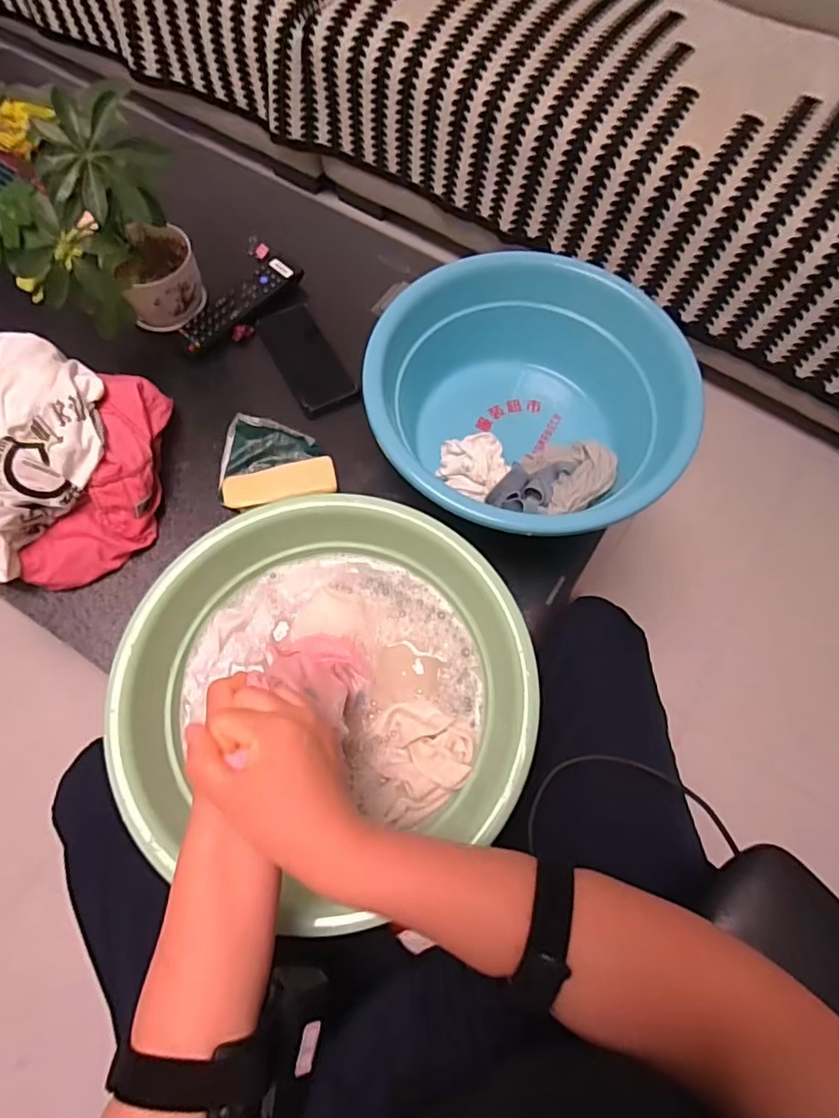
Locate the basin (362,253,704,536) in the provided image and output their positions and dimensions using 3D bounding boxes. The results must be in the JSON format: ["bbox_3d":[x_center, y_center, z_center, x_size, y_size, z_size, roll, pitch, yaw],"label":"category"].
[{"bbox_3d":[0.112,-0.149,0.638,0.320,0.154,0.278,38,73,12],"label":"basin"}]

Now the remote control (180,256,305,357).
[{"bbox_3d":[-0.239,-0.340,0.759,0.187,0.020,0.051,-42,76,-16],"label":"remote control"}]

